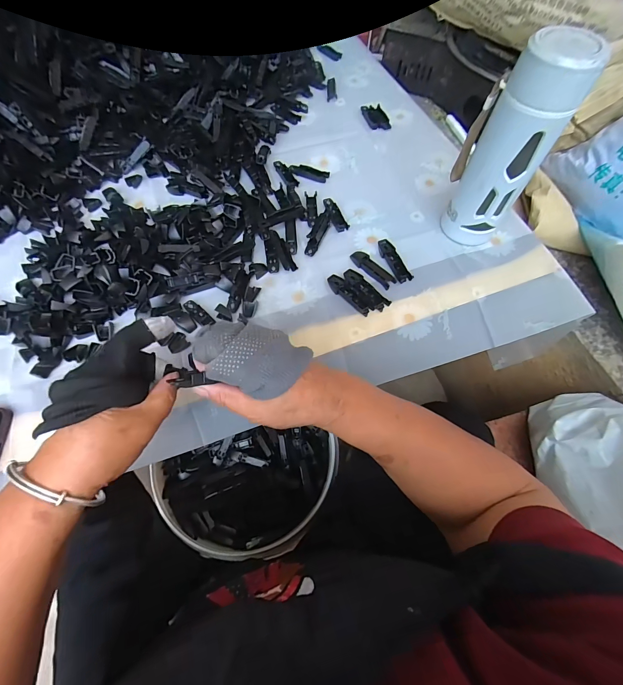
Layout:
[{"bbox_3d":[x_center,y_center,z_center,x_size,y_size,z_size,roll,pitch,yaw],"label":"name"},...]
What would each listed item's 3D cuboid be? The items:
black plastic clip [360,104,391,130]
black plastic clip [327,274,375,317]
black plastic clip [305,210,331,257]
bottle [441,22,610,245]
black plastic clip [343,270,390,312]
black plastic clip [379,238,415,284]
[{"bbox_3d":[0.110,-0.389,0.571,0.037,0.004,0.065,-14,66,-7],"label":"black plastic clip"},{"bbox_3d":[0.047,-0.059,0.412,0.020,0.007,0.068,-35,70,-16],"label":"black plastic clip"},{"bbox_3d":[0.010,-0.150,0.447,0.015,0.021,0.071,23,67,9],"label":"black plastic clip"},{"bbox_3d":[0.219,-0.208,0.376,0.070,0.208,0.069,-5,65,-3],"label":"bottle"},{"bbox_3d":[0.066,-0.065,0.413,0.021,0.007,0.068,-38,71,-17],"label":"black plastic clip"},{"bbox_3d":[0.109,-0.107,0.437,0.020,0.008,0.069,-18,67,-9],"label":"black plastic clip"}]

